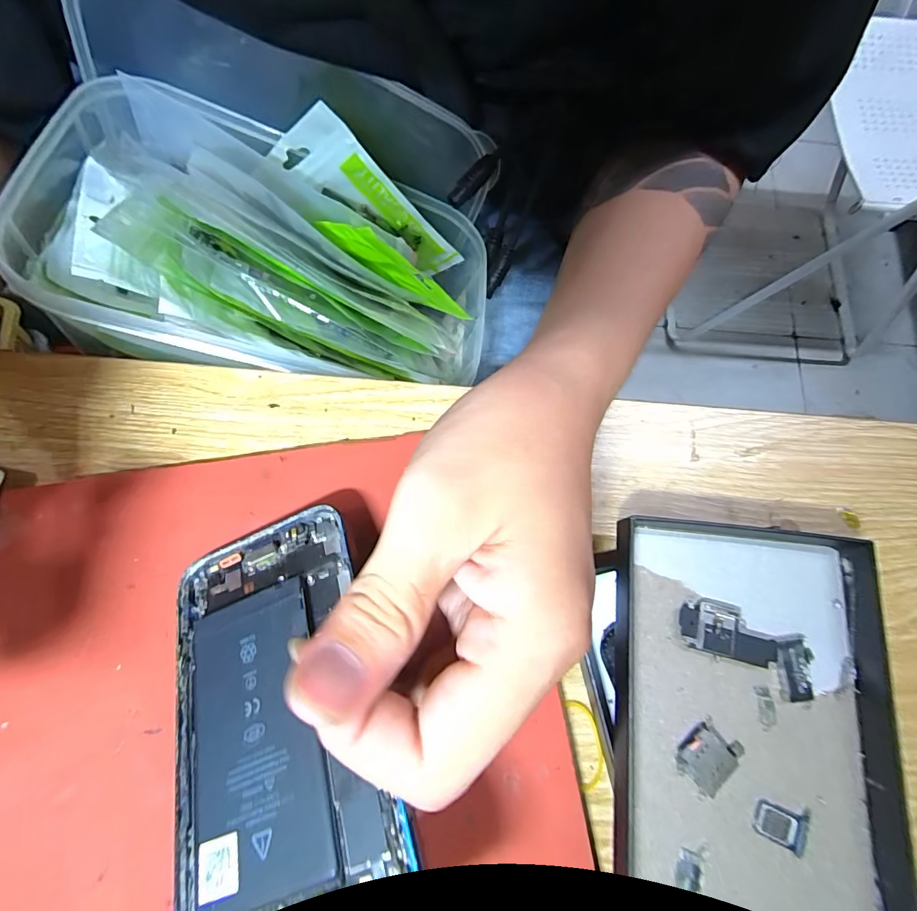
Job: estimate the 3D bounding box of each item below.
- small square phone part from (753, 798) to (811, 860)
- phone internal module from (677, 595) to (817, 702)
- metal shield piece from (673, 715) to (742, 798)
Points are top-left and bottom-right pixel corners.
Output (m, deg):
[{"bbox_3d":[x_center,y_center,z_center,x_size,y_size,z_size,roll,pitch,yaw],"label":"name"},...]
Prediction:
[{"bbox_3d":[0.114,0.130,0.152,0.018,0.004,0.014,25,75,3],"label":"small square phone part"},{"bbox_3d":[0.110,0.073,0.166,0.051,0.005,0.023,23,75,2],"label":"phone internal module"},{"bbox_3d":[0.091,0.109,0.157,0.023,0.004,0.018,-40,82,-12],"label":"metal shield piece"}]

